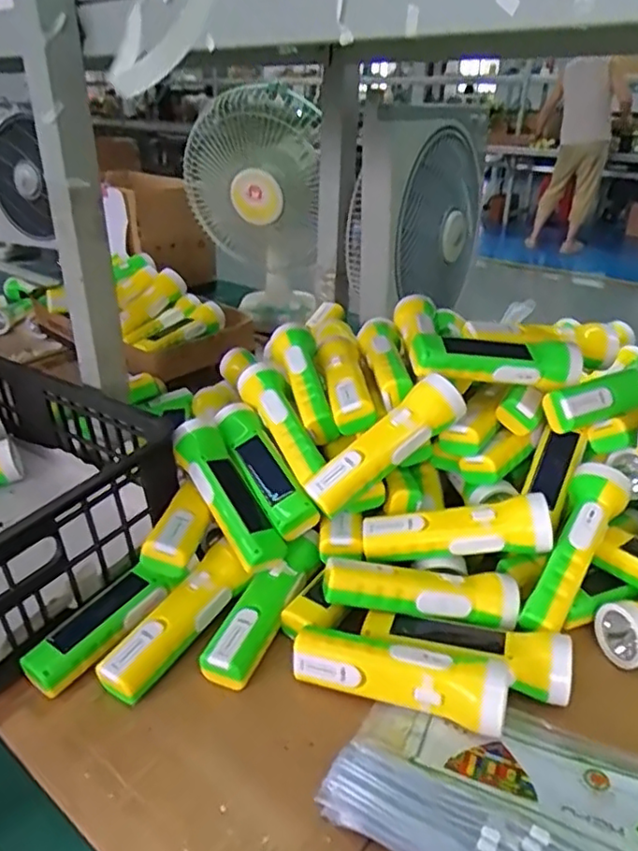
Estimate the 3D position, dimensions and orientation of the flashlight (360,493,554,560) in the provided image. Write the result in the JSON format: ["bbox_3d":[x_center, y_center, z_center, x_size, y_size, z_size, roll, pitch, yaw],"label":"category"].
[{"bbox_3d":[0.124,0.097,0.579,0.168,0.042,0.043,-8,27,14],"label":"flashlight"}]

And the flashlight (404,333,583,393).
[{"bbox_3d":[0.178,-0.065,0.636,0.171,0.045,0.047,-2,29,-4],"label":"flashlight"}]

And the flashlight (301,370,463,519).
[{"bbox_3d":[0.064,0.020,0.596,0.168,0.045,0.043,-39,38,-6],"label":"flashlight"}]

